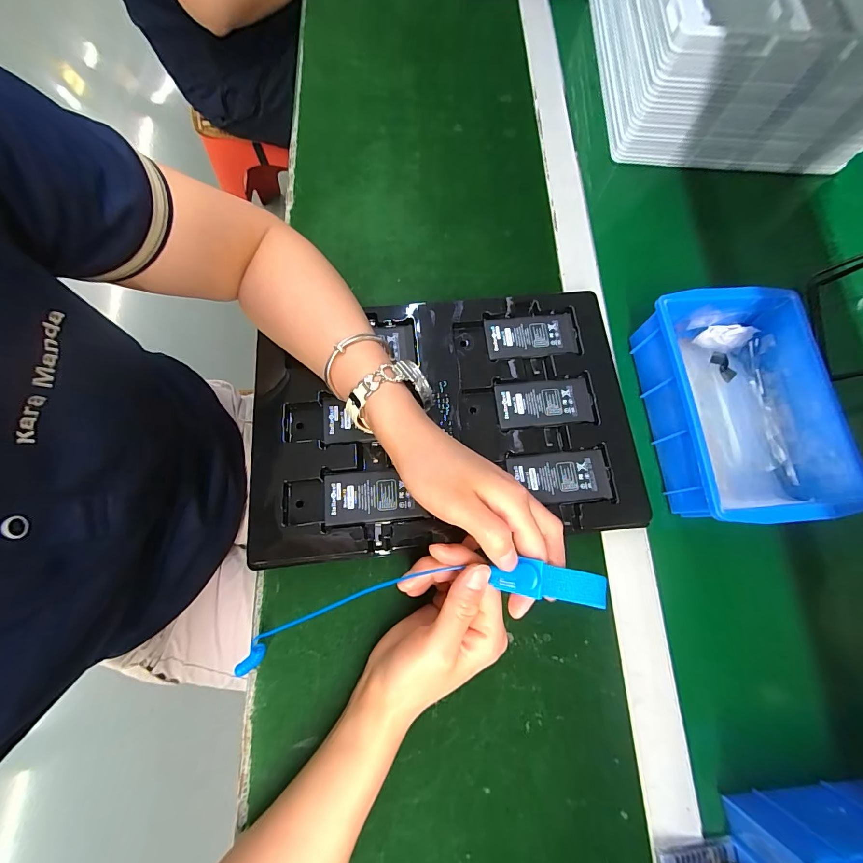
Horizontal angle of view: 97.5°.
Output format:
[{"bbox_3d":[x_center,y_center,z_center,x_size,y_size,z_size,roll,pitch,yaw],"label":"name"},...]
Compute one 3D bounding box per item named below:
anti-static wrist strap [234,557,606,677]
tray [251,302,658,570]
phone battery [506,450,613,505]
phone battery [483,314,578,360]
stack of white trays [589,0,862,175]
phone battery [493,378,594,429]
[{"bbox_3d":[-0.028,0.127,0.261,0.282,0.024,0.043,-17,74,14],"label":"anti-static wrist strap"},{"bbox_3d":[0.008,-0.012,0.347,0.324,0.030,0.223,-6,74,-3],"label":"tray"},{"bbox_3d":[0.110,0.040,0.327,0.084,0.004,0.043,-4,74,-3],"label":"phone battery"},{"bbox_3d":[0.096,-0.092,0.367,0.085,0.004,0.042,-5,74,-3],"label":"phone battery"},{"bbox_3d":[0.365,-0.496,0.450,0.281,0.125,0.333,4,74,0],"label":"stack of white trays"},{"bbox_3d":[0.103,-0.026,0.348,0.085,0.004,0.043,-4,74,-3],"label":"phone battery"}]

